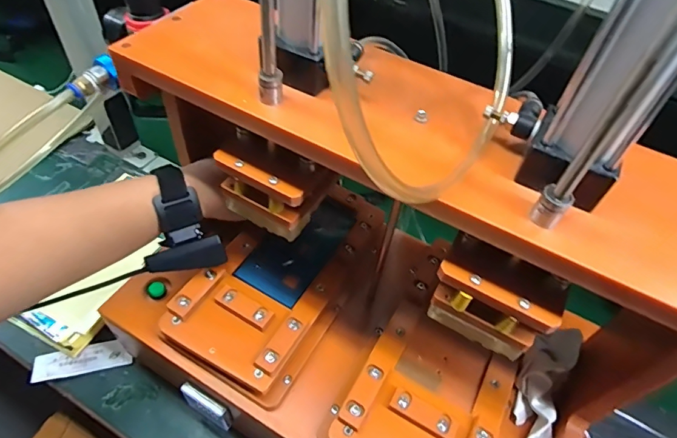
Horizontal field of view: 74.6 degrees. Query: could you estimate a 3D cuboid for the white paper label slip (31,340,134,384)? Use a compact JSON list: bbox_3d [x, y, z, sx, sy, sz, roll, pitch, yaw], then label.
[{"bbox_3d":[-0.297,0.164,0.519,0.102,0.006,0.033,-8,56,-15],"label":"white paper label slip"}]

